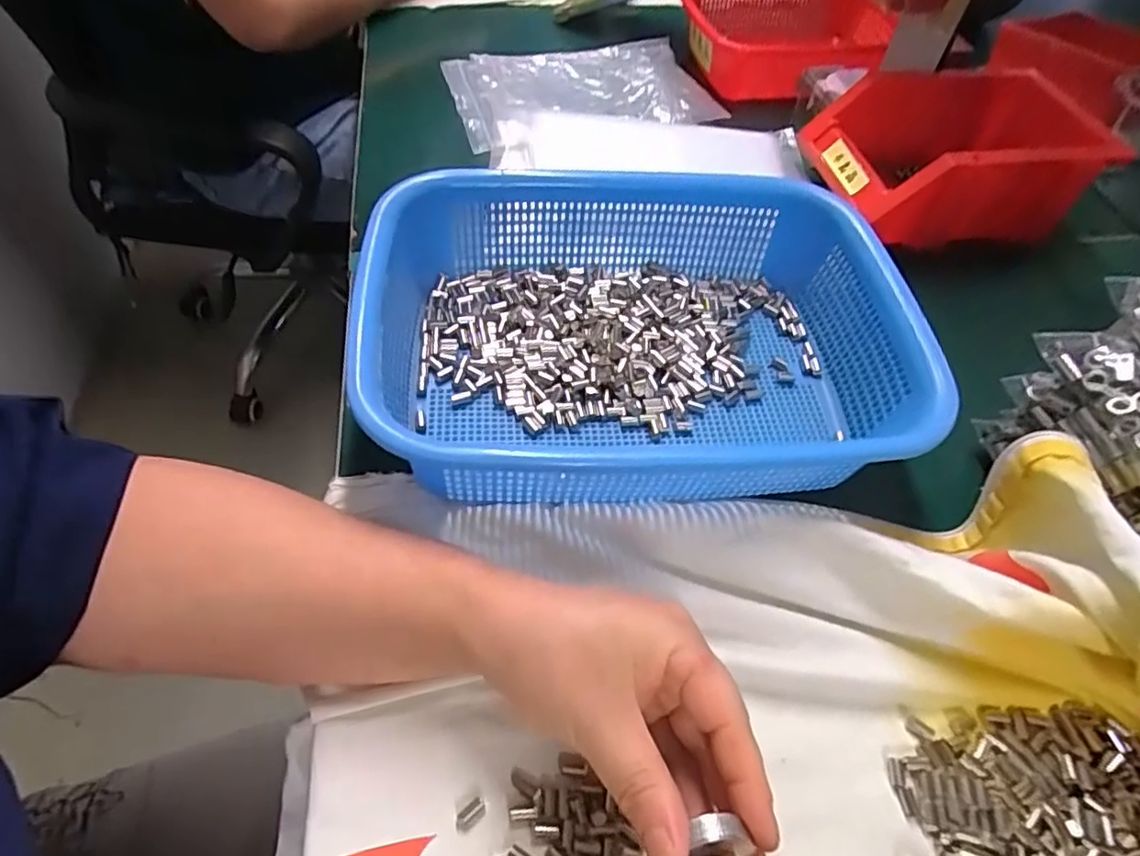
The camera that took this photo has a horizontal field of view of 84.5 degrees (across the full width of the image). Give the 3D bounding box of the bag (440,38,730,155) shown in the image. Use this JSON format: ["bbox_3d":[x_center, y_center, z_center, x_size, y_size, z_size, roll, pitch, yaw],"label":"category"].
[{"bbox_3d":[0.006,-0.306,0.569,0.223,0.028,0.152,-10,53,-7],"label":"bag"}]

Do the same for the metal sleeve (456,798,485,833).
[{"bbox_3d":[-0.039,0.153,0.249,0.013,0.005,0.007,-34,64,-21],"label":"metal sleeve"}]

